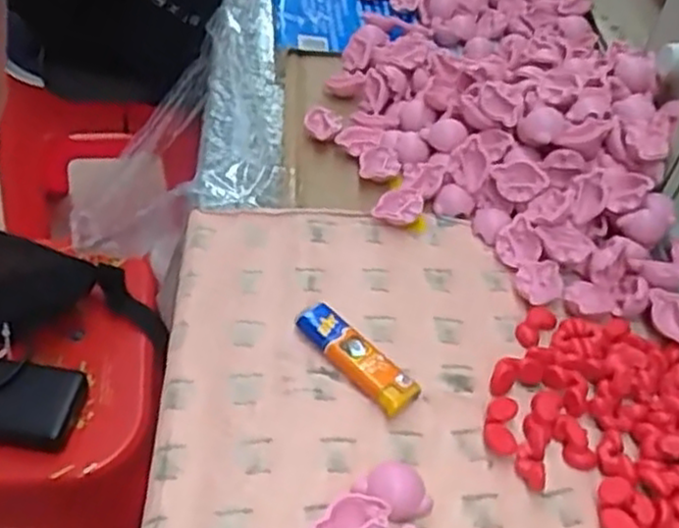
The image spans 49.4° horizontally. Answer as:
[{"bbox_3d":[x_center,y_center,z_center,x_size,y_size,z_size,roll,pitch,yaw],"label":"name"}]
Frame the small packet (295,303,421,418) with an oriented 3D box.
[{"bbox_3d":[0.008,0.050,0.403,0.022,0.014,0.079,-30,56,-32],"label":"small packet"}]

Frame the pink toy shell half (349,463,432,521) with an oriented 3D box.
[{"bbox_3d":[0.026,0.109,0.352,0.034,0.015,0.025,30,48,20],"label":"pink toy shell half"}]

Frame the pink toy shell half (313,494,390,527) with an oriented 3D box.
[{"bbox_3d":[0.007,0.119,0.337,0.029,0.015,0.029,21,46,12],"label":"pink toy shell half"}]

